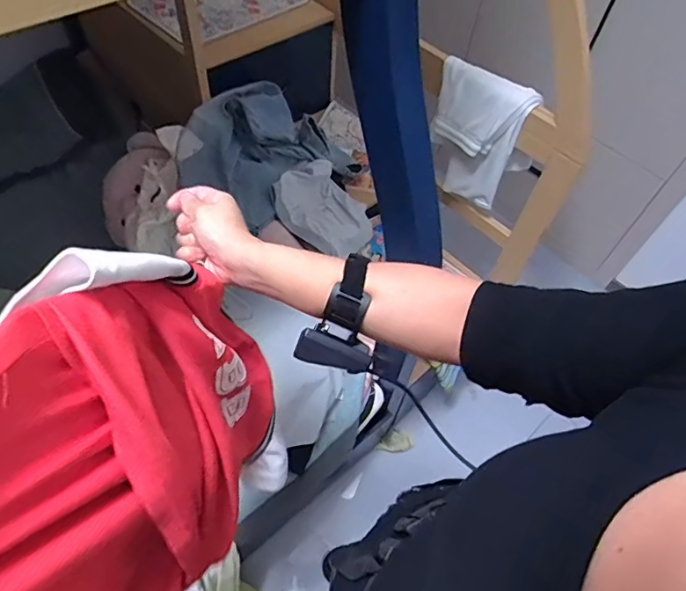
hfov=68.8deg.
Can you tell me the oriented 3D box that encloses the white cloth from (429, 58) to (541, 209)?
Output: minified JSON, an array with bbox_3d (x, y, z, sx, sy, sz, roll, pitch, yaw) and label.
[{"bbox_3d":[0.300,-0.353,1.158,0.239,0.302,0.084,33,59,17],"label":"white cloth"}]

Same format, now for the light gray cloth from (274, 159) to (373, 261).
[{"bbox_3d":[-0.046,-0.199,1.220,0.188,0.048,0.258,-45,107,-21],"label":"light gray cloth"}]

